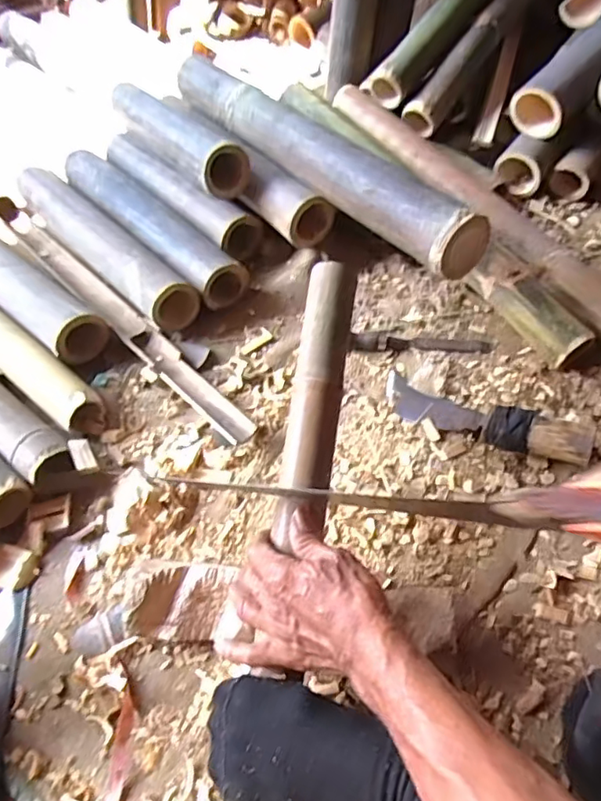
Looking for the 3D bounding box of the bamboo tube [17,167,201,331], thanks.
[{"bbox_3d":[-0.298,-0.234,0.852,0.073,0.062,0.413,-39,62,-19],"label":"bamboo tube"}]

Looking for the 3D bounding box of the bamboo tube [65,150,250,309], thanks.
[{"bbox_3d":[-0.236,-0.275,0.886,0.077,0.059,0.410,-39,62,-19],"label":"bamboo tube"}]

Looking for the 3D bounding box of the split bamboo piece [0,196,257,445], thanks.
[{"bbox_3d":[-0.281,-0.141,0.813,0.043,0.028,0.639,-40,62,-19],"label":"split bamboo piece"}]

